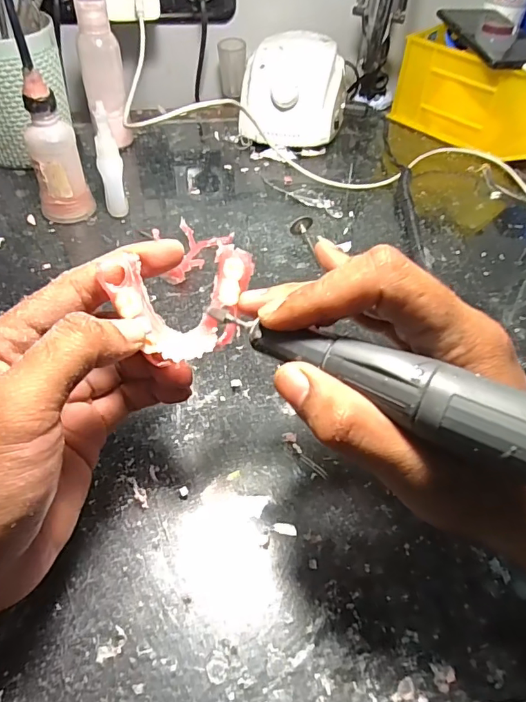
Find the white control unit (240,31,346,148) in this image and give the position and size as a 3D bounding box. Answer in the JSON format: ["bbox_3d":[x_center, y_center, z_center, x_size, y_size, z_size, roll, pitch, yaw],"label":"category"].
[{"bbox_3d":[0.035,-0.275,0.510,0.103,0.079,0.119,9,49,4],"label":"white control unit"}]

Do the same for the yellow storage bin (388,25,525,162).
[{"bbox_3d":[0.236,-0.279,0.521,0.168,0.089,0.076,37,57,25],"label":"yellow storage bin"}]

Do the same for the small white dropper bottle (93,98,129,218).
[{"bbox_3d":[-0.124,-0.151,0.386,0.018,0.087,0.018,-10,51,-13],"label":"small white dropper bottle"}]

